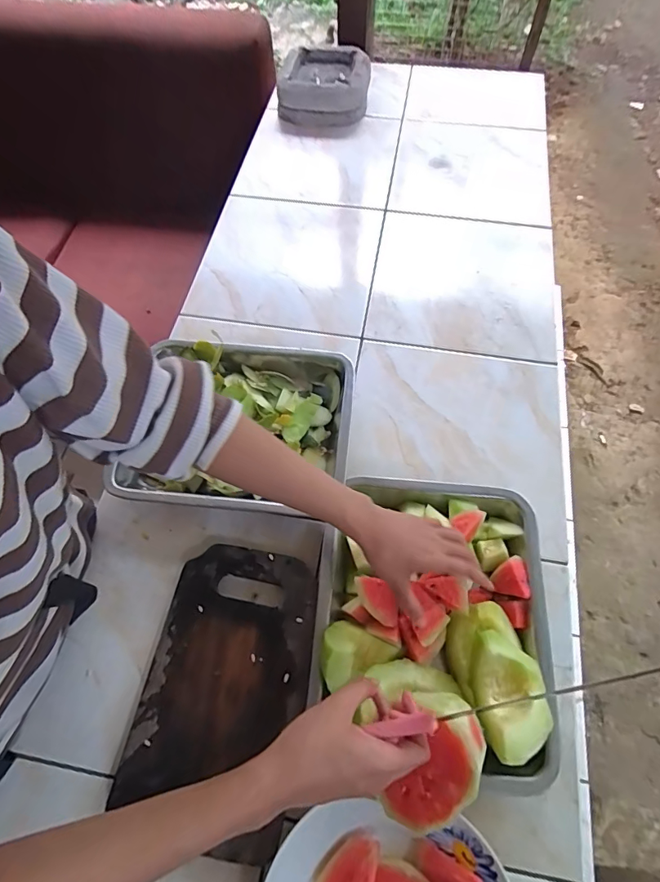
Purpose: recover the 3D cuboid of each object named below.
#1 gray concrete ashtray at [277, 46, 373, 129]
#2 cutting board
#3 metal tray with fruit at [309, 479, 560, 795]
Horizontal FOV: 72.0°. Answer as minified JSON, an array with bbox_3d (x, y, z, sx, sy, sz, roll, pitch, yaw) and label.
[{"bbox_3d":[-0.008,-0.747,0.969,0.172,0.103,0.188,13,64,6],"label":"gray concrete ashtray"},{"bbox_3d":[-0.112,0.259,0.495,0.166,0.020,0.274,9,63,4],"label":"cutting board"},{"bbox_3d":[0.108,0.182,0.491,0.241,0.075,0.292,5,63,2],"label":"metal tray with fruit"}]

